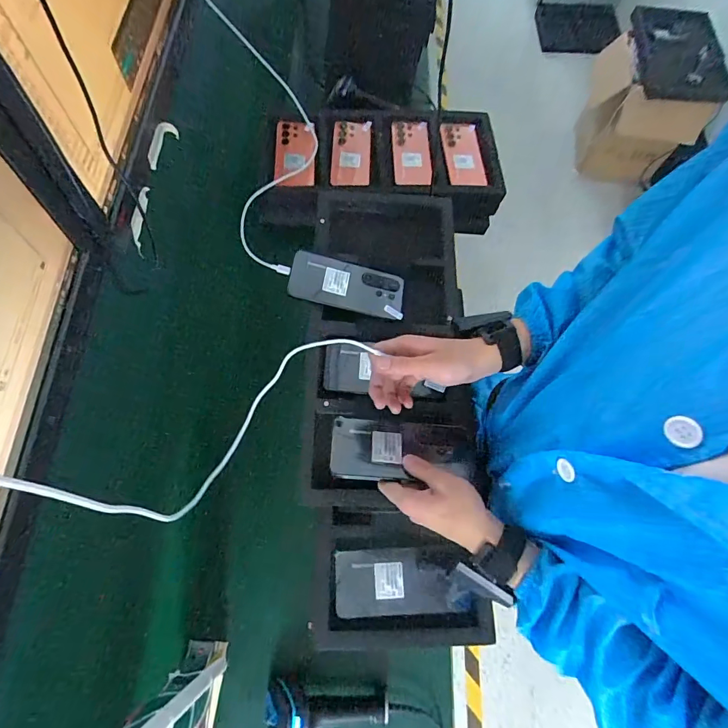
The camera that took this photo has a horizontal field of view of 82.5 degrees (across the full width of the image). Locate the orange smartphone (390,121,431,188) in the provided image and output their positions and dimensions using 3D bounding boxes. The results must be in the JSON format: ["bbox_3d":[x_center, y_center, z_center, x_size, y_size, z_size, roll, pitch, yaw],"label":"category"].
[{"bbox_3d":[0.098,-0.440,0.866,0.073,0.017,0.157,-3,78,8],"label":"orange smartphone"}]

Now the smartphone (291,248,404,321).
[{"bbox_3d":[-0.024,-0.118,0.622,0.169,0.006,0.077,13,72,-9],"label":"smartphone"}]

